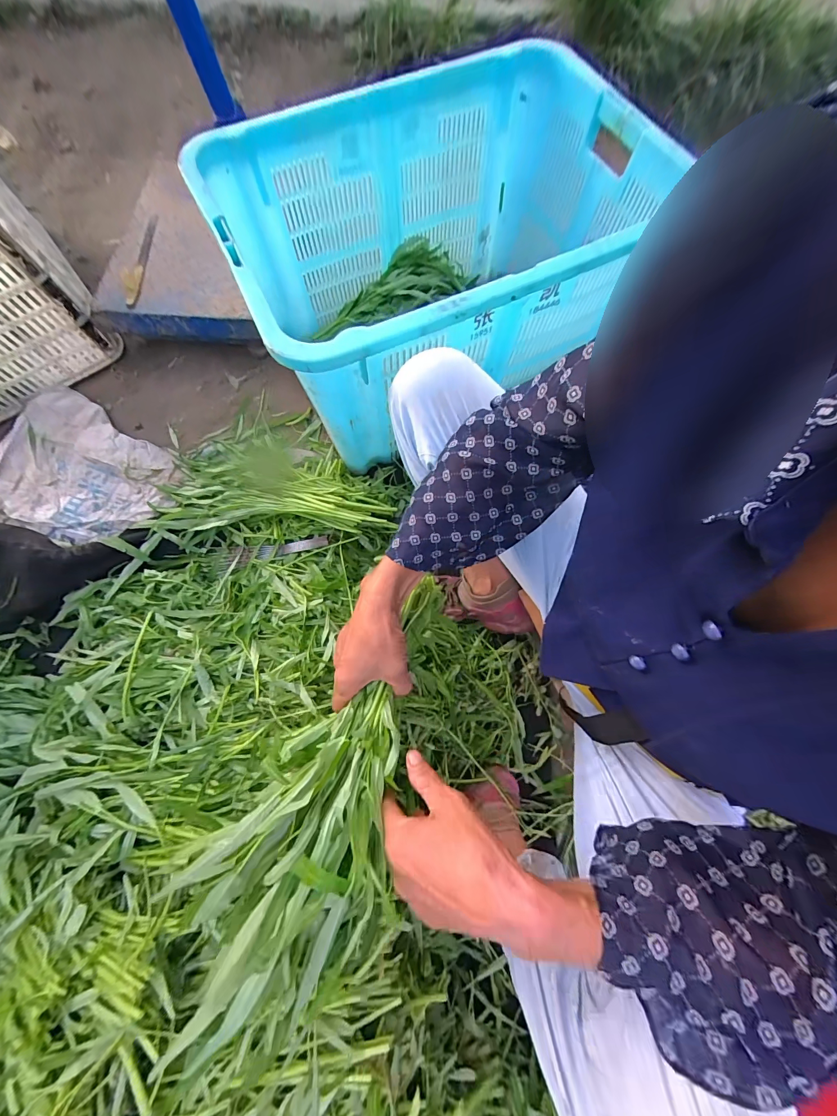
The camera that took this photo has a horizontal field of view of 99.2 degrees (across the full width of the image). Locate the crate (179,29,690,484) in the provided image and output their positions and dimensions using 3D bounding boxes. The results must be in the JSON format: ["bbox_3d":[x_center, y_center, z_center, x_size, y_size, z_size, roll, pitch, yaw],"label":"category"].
[{"bbox_3d":[0.029,-0.512,0.648,0.644,0.327,0.489,-26,73,-9],"label":"crate"}]

